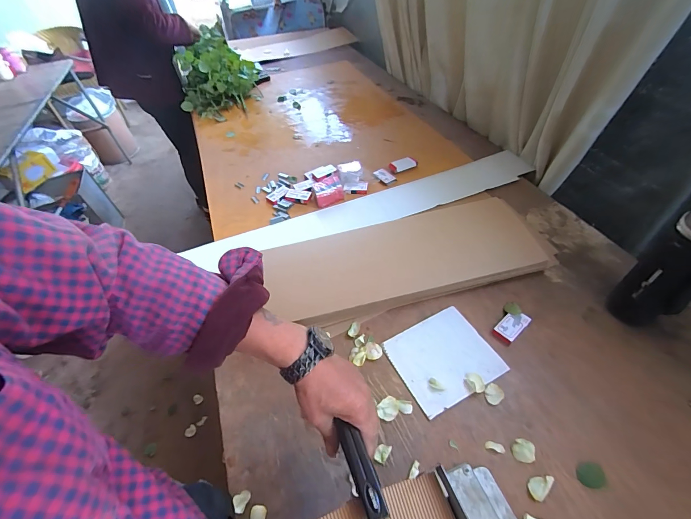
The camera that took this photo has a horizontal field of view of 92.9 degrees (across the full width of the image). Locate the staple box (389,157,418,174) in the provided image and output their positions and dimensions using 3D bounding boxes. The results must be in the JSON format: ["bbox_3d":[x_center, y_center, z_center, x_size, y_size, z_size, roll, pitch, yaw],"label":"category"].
[{"bbox_3d":[0.179,-0.291,1.012,0.084,0.015,0.044,-20,51,-12],"label":"staple box"}]

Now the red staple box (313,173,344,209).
[{"bbox_3d":[-0.051,-0.196,0.938,0.084,0.036,0.087,-15,50,-8],"label":"red staple box"}]

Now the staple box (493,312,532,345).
[{"bbox_3d":[0.319,0.129,0.633,0.074,0.014,0.040,-35,56,-23],"label":"staple box"}]

